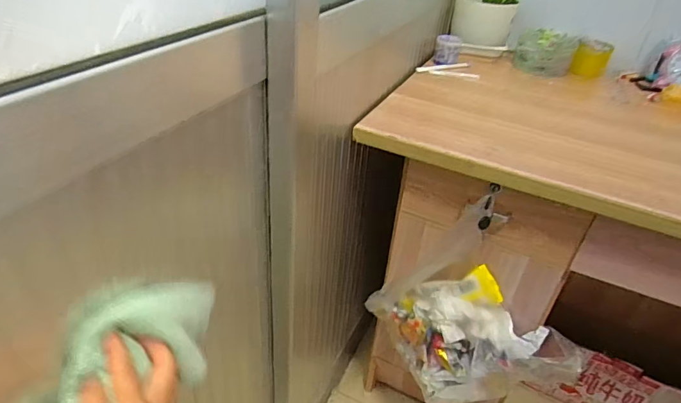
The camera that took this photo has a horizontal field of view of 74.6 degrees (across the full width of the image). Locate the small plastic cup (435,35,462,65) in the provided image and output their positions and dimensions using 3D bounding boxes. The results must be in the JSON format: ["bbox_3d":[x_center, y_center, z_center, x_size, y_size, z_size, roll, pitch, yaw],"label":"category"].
[{"bbox_3d":[0.224,-0.316,0.936,0.052,0.046,0.052,12,36,9],"label":"small plastic cup"}]

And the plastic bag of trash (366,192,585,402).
[{"bbox_3d":[0.211,0.182,0.733,0.331,0.332,0.113,15,37,14],"label":"plastic bag of trash"}]

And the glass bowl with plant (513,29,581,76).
[{"bbox_3d":[0.435,-0.320,0.960,0.122,0.066,0.108,18,38,17],"label":"glass bowl with plant"}]

